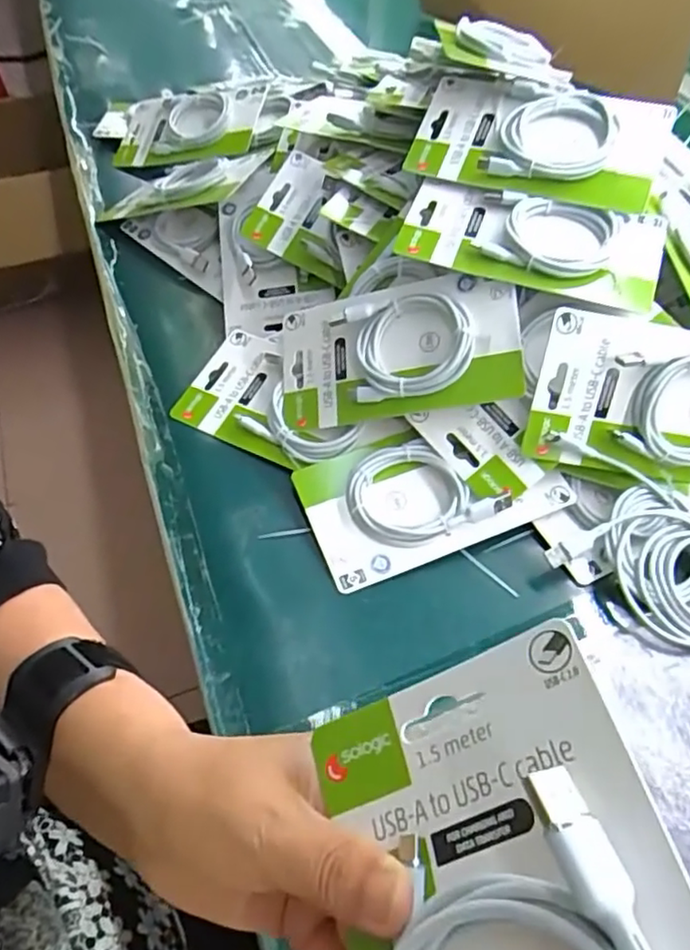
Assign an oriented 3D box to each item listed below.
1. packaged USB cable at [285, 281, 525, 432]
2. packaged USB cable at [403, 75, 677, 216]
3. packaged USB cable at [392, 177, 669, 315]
[{"bbox_3d":[0.033,-0.088,0.461,0.176,0.020,0.094,-7,79,21],"label":"packaged USB cable"},{"bbox_3d":[0.142,-0.251,0.472,0.177,0.025,0.095,18,82,16],"label":"packaged USB cable"},{"bbox_3d":[0.131,-0.169,0.453,0.179,0.027,0.082,18,54,9],"label":"packaged USB cable"}]

